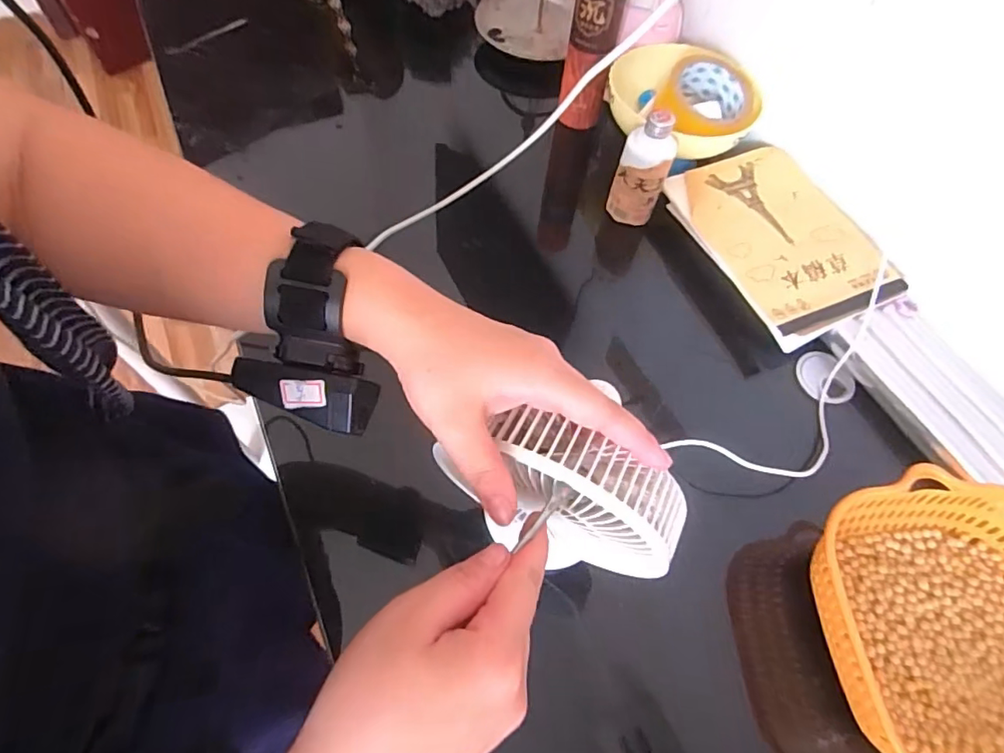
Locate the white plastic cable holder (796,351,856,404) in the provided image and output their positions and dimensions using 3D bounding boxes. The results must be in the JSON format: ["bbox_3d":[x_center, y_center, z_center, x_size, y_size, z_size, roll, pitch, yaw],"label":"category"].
[{"bbox_3d":[0.316,0.001,0.526,0.047,0.010,0.055,-21,64,-15],"label":"white plastic cable holder"}]

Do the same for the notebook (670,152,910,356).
[{"bbox_3d":[0.294,-0.149,0.563,0.160,0.019,0.225,-22,64,-11],"label":"notebook"}]

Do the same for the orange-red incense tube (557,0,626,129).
[{"bbox_3d":[0.108,-0.408,0.615,0.057,0.220,0.054,14,60,4],"label":"orange-red incense tube"}]

